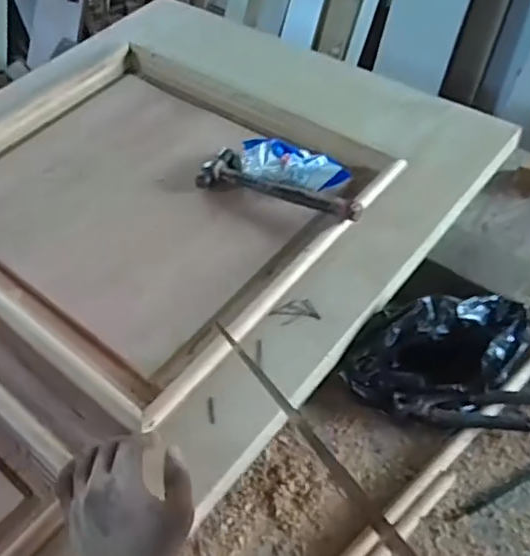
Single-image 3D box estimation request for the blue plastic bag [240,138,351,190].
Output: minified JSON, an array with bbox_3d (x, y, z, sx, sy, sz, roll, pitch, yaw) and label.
[{"bbox_3d":[0.034,-0.159,0.825,0.181,0.030,0.091,27,56,36],"label":"blue plastic bag"}]

